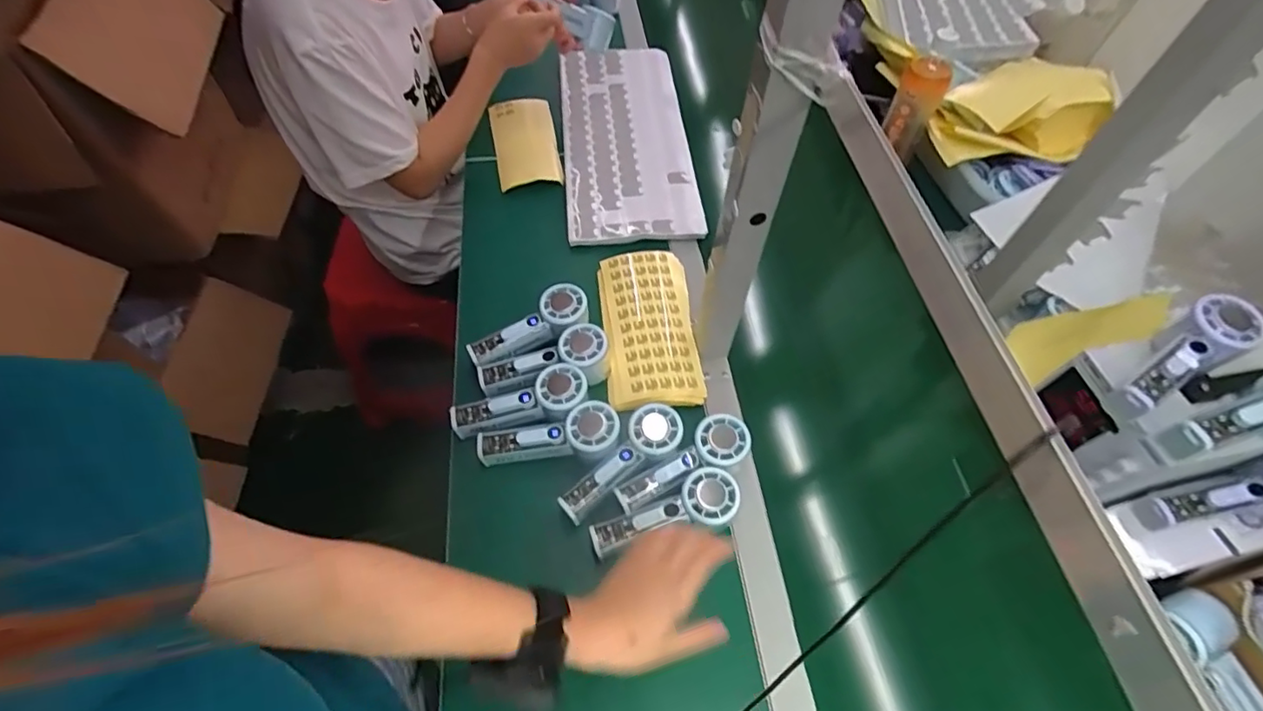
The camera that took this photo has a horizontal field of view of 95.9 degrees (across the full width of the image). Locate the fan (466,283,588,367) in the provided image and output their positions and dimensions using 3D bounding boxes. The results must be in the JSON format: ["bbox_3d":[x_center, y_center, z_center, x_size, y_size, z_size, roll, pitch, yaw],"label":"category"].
[{"bbox_3d":[-0.123,-0.031,0.692,0.152,0.032,0.059,-30,63,-4],"label":"fan"}]

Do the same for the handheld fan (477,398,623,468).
[{"bbox_3d":[-0.088,0.092,0.618,0.152,0.031,0.056,-13,58,8],"label":"handheld fan"}]

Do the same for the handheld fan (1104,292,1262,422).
[{"bbox_3d":[0.500,0.006,0.523,0.158,0.041,0.056,-35,65,-5],"label":"handheld fan"}]

